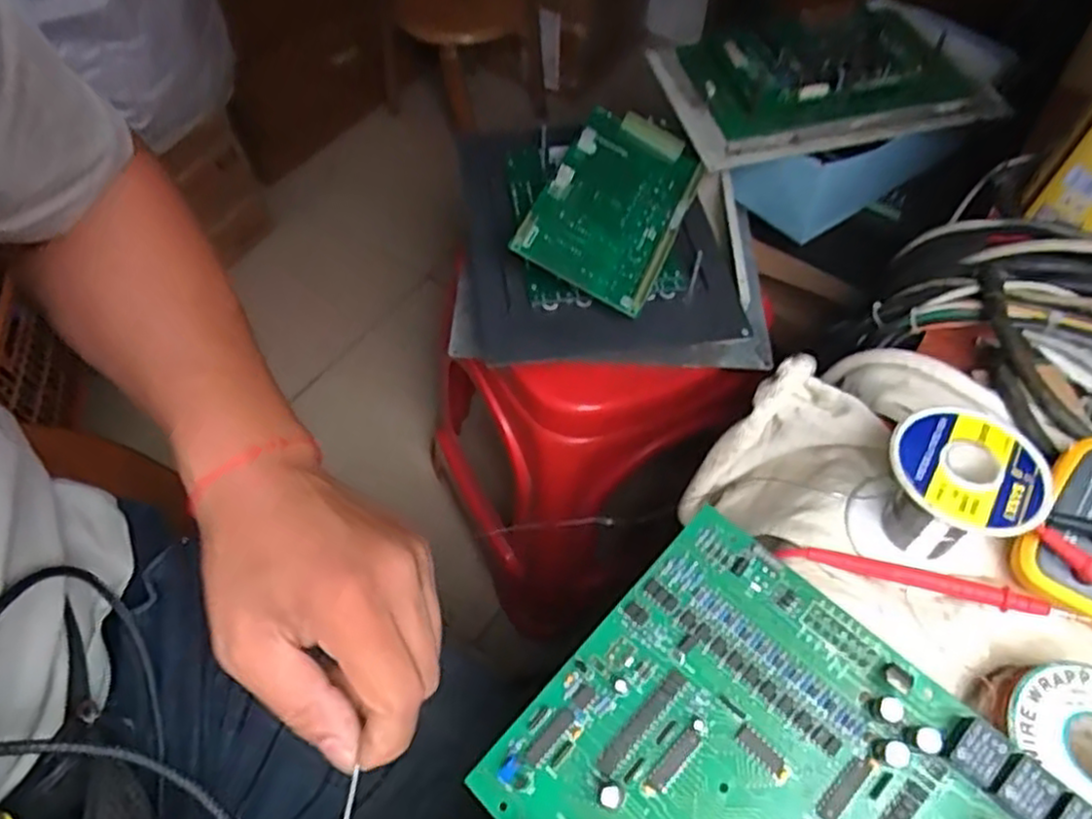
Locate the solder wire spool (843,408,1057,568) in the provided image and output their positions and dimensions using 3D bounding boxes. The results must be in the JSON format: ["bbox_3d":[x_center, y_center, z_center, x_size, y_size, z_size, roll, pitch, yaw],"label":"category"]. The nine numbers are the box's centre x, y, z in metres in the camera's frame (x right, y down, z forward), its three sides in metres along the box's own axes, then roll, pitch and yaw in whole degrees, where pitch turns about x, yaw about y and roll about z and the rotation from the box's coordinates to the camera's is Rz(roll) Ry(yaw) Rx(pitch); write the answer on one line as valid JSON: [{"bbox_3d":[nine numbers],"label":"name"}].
[{"bbox_3d":[0.184,0.041,0.335,0.062,0.064,0.057,0,56,-1],"label":"solder wire spool"}]

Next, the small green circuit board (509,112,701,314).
[{"bbox_3d":[0.059,-0.178,0.625,0.117,0.021,0.195,28,70,-2],"label":"small green circuit board"}]

